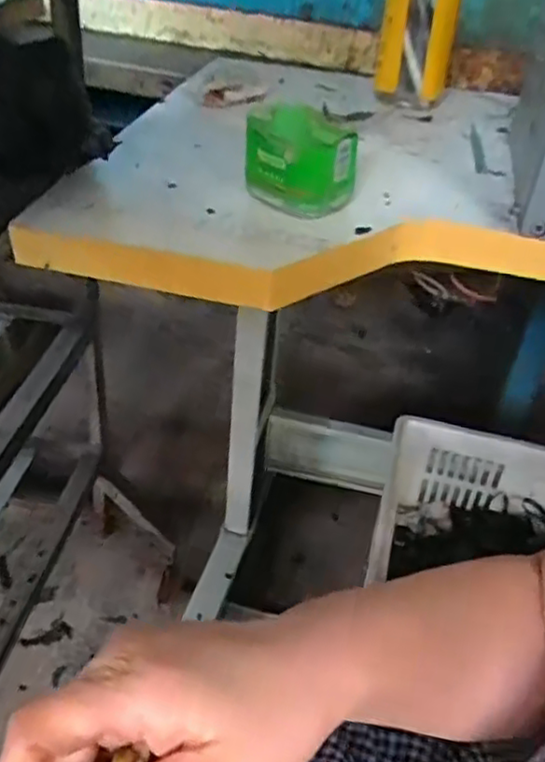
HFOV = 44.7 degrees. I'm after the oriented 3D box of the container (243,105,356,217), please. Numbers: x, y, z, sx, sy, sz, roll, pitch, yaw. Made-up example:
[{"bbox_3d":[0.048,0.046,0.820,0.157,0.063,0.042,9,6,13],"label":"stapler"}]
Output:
[{"bbox_3d":[0.023,-0.187,0.560,0.091,0.059,0.087,3,39,-3],"label":"container"}]

